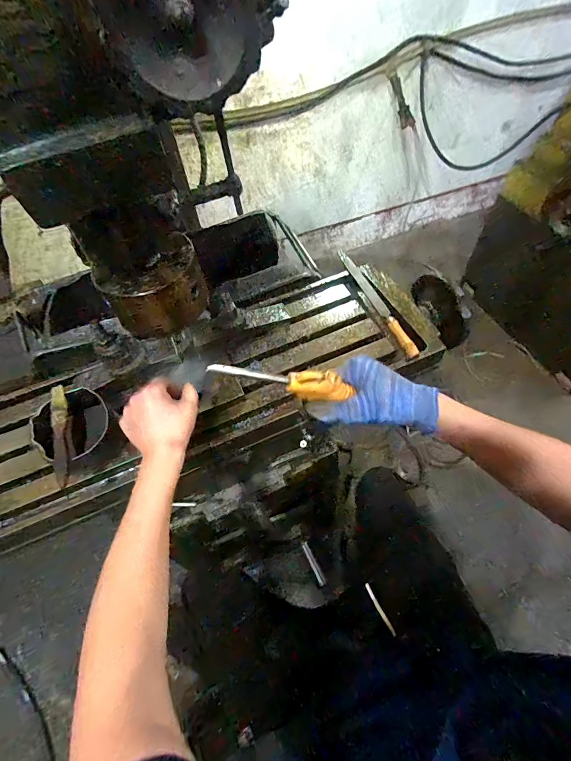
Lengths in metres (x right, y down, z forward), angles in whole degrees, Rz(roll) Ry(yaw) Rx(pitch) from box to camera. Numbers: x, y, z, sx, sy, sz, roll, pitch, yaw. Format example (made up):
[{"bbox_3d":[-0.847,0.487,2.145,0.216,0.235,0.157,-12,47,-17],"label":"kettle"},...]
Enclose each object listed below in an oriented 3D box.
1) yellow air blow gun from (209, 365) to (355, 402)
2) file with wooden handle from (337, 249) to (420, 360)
[{"bbox_3d":[0.001,0.001,0.341,0.143,0.025,0.026,9,54,-14],"label":"yellow air blow gun"},{"bbox_3d":[0.160,-0.152,0.653,0.022,0.021,0.291,-17,56,-8],"label":"file with wooden handle"}]

